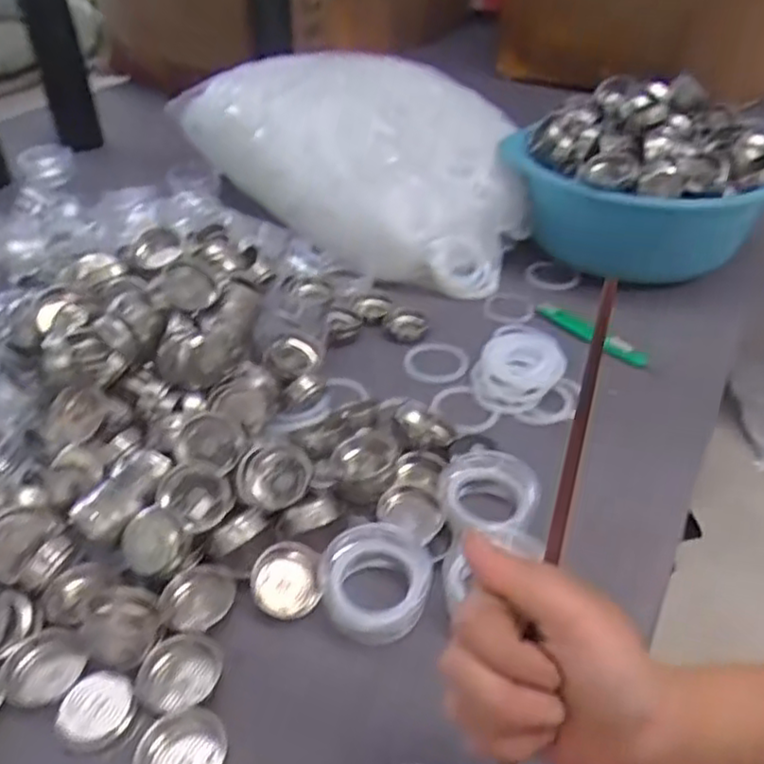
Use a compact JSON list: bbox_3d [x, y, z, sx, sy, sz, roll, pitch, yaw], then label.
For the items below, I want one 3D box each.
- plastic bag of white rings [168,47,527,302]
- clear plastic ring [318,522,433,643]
[{"bbox_3d":[-0.033,-0.294,0.834,0.484,0.166,0.234,31,49,33],"label":"plastic bag of white rings"},{"bbox_3d":[-0.005,0.127,0.431,0.067,0.019,0.068,12,59,0],"label":"clear plastic ring"}]

